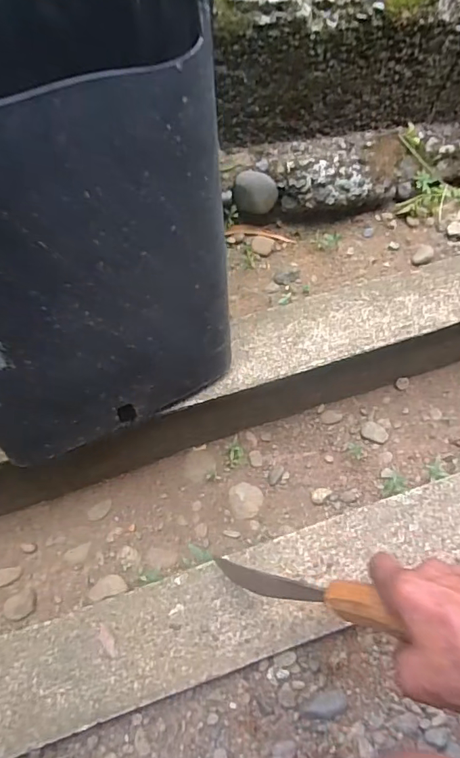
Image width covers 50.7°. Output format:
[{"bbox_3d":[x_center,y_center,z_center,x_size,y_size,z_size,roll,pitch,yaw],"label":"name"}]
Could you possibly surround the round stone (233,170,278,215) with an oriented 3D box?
[{"bbox_3d":[0.039,-0.277,0.721,0.064,0.054,0.039,-3,61,-2],"label":"round stone"}]

